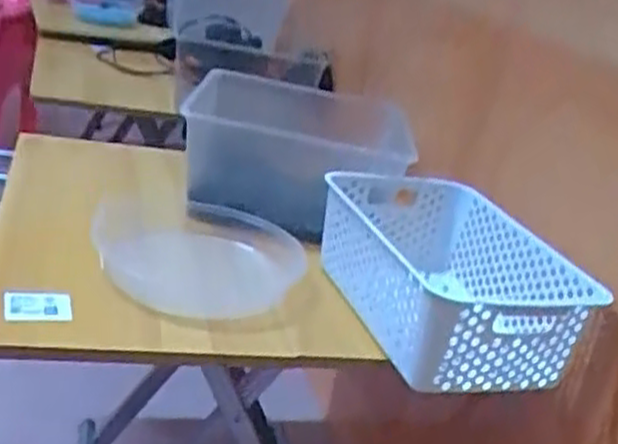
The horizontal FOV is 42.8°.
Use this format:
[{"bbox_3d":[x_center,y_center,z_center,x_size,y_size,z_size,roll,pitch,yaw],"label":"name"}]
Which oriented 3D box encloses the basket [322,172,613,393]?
[{"bbox_3d":[0.143,0.057,0.865,0.206,0.115,0.309,2,23,-26],"label":"basket"}]

